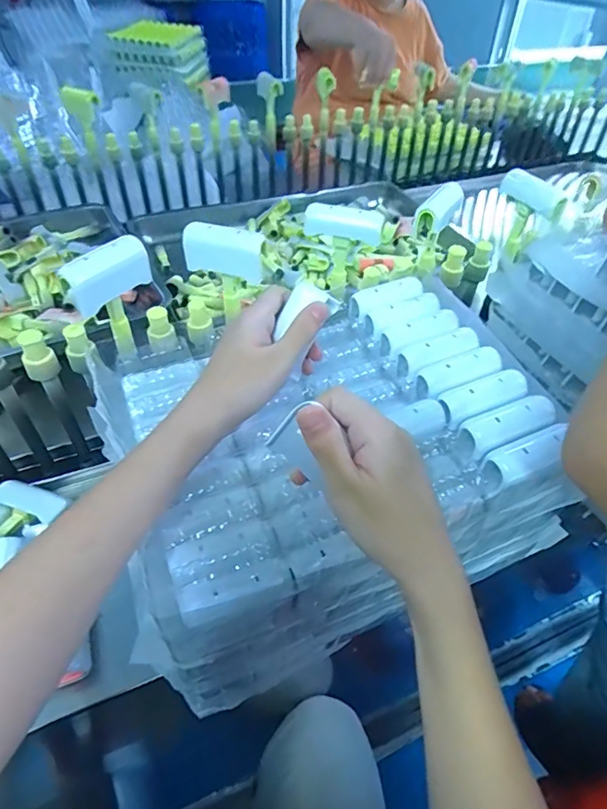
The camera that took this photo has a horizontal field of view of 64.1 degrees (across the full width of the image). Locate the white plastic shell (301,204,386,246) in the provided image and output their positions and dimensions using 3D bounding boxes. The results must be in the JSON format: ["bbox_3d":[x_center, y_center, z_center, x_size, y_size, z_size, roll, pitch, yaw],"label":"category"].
[{"bbox_3d":[0.038,-0.173,0.464,0.073,0.029,0.019,7,45,5],"label":"white plastic shell"}]

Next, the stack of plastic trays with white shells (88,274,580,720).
[{"bbox_3d":[0.030,0.059,0.449,0.339,0.186,0.241,-17,48,-17],"label":"stack of plastic trays with white shells"}]

